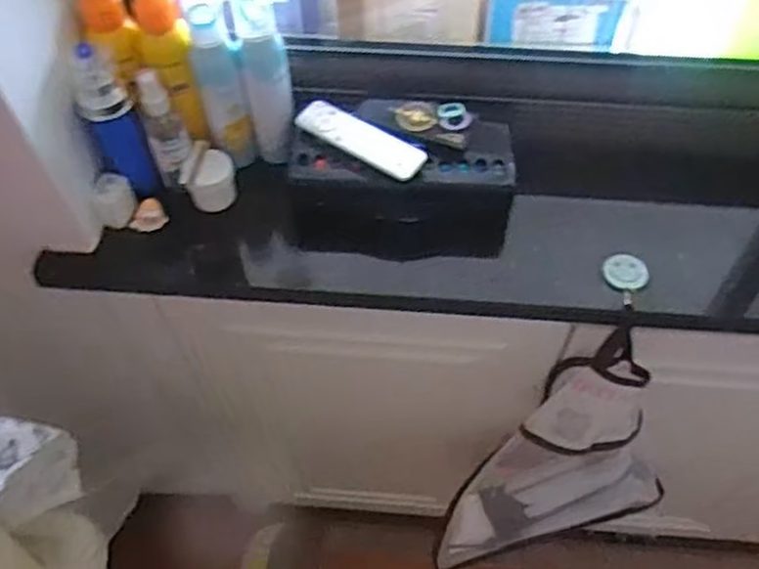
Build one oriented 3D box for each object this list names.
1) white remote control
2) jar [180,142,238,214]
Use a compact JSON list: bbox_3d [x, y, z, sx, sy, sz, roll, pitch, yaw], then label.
[{"bbox_3d":[-0.020,-0.140,0.719,0.133,0.010,0.042,32,68,18],"label":"white remote control"},{"bbox_3d":[-0.172,-0.105,0.753,0.041,0.054,0.049,27,66,16],"label":"jar"}]

